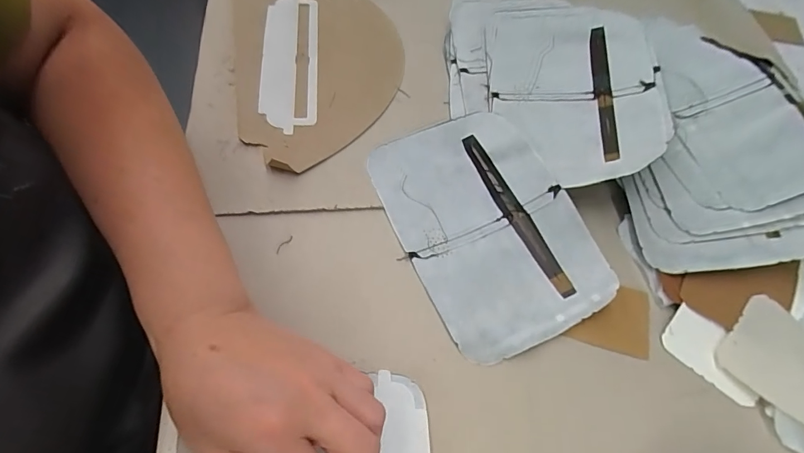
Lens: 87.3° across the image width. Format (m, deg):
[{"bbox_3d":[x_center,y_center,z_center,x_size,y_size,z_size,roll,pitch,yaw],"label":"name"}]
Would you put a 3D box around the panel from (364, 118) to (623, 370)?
[{"bbox_3d":[0.064,-0.004,0.328,0.124,0.033,0.193,-21,65,-14],"label":"panel"}]

